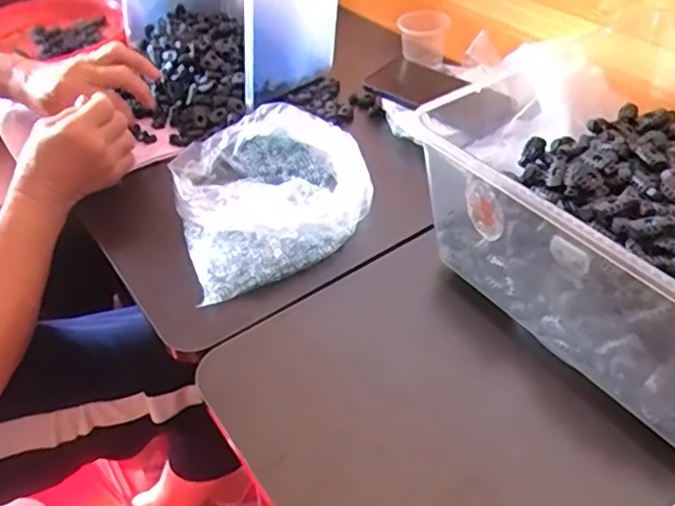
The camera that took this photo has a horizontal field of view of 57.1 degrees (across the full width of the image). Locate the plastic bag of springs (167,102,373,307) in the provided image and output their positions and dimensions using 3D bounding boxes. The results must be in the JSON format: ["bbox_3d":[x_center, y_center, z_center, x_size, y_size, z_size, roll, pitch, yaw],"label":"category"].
[{"bbox_3d":[-0.062,-0.063,0.591,0.177,0.051,0.213,-14,44,-10],"label":"plastic bag of springs"}]

